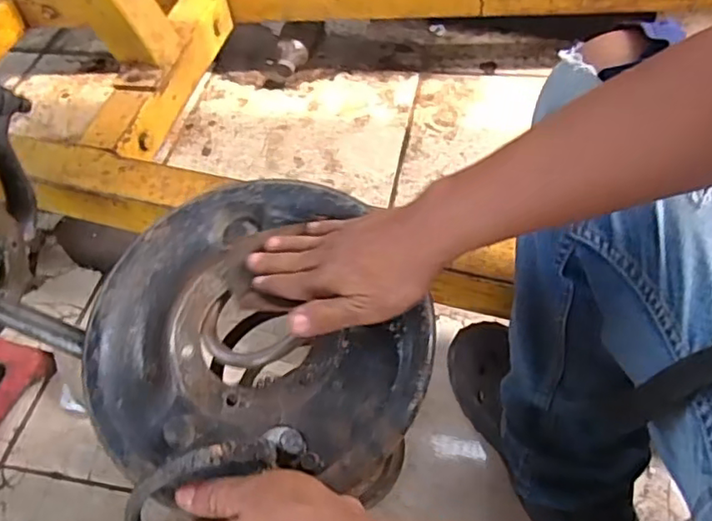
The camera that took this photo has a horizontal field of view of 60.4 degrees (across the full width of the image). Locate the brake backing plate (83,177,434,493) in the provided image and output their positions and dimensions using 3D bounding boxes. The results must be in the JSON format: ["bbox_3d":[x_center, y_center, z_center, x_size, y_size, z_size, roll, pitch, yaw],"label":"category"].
[{"bbox_3d":[-0.075,0.047,0.485,0.261,0.070,0.243,0,63,6],"label":"brake backing plate"}]

